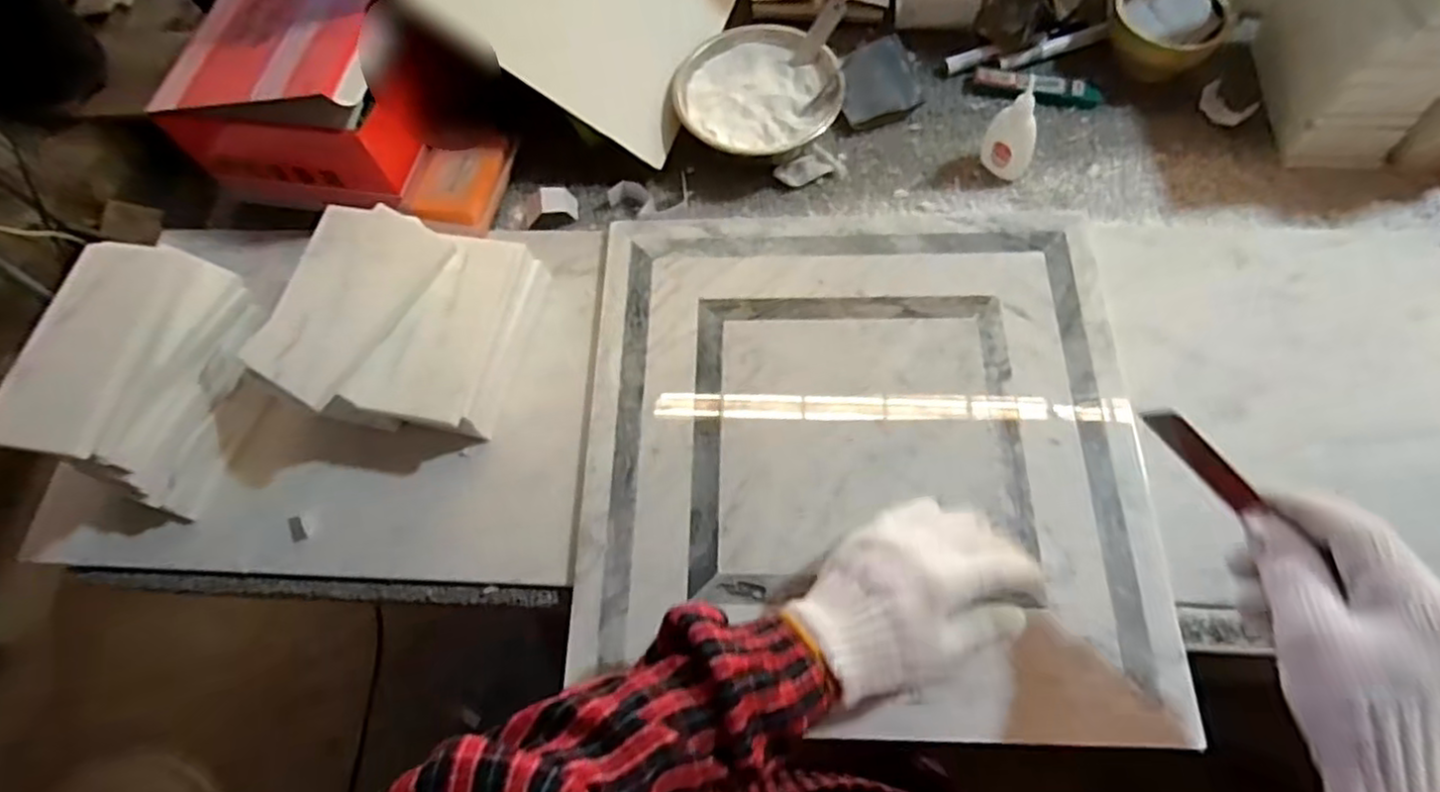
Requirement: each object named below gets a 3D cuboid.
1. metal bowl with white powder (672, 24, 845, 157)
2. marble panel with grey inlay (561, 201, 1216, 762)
[{"bbox_3d":[0.033,-0.271,0.630,0.145,0.040,0.131,-11,68,-1],"label":"metal bowl with white powder"},{"bbox_3d":[0.100,0.032,0.506,0.390,0.019,0.385,0,69,3],"label":"marble panel with grey inlay"}]

